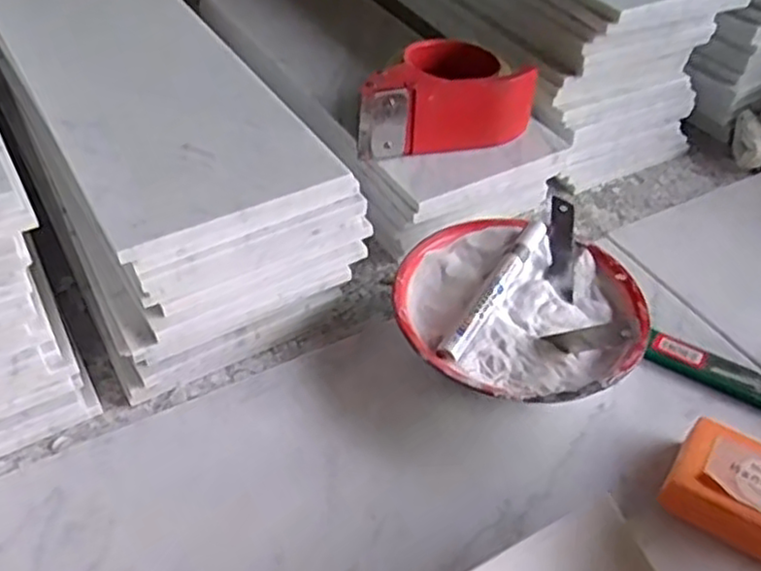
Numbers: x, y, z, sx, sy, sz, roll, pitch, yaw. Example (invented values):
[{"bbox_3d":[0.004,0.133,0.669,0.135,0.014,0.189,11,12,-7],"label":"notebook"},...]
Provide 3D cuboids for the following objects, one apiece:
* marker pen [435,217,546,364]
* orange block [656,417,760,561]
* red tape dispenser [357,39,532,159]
[{"bbox_3d":[0.080,0.002,0.494,0.014,0.015,0.148,24,51,21],"label":"marker pen"},{"bbox_3d":[0.216,0.124,0.414,0.090,0.026,0.068,27,49,24],"label":"orange block"},{"bbox_3d":[0.048,-0.154,0.585,0.147,0.065,0.083,-11,48,-10],"label":"red tape dispenser"}]

